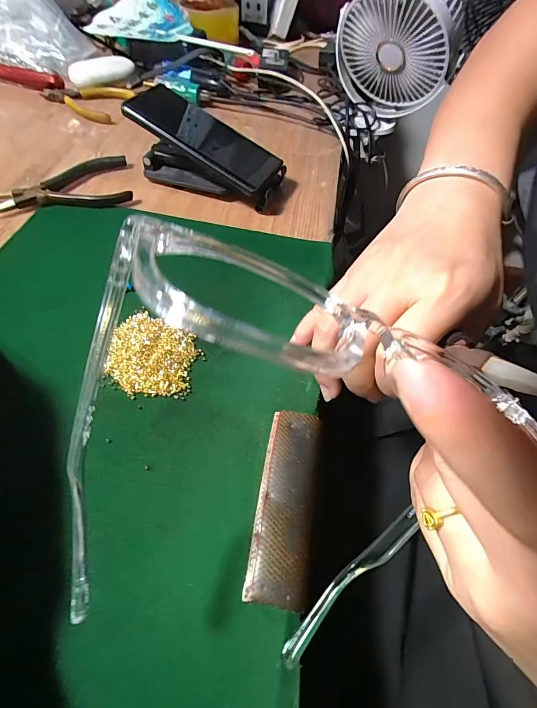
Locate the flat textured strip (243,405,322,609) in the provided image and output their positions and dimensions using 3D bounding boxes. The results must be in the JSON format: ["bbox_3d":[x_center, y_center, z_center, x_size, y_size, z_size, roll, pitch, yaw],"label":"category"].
[{"bbox_3d":[0.012,0.094,0.232,0.035,0.006,0.116,10,57,1],"label":"flat textured strip"}]

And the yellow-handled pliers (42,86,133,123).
[{"bbox_3d":[-0.260,-0.358,0.495,0.121,0.014,0.085,16,58,5],"label":"yellow-handled pliers"}]

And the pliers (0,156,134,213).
[{"bbox_3d":[-0.226,-0.183,0.386,0.140,0.014,0.078,-16,60,-15],"label":"pliers"}]

